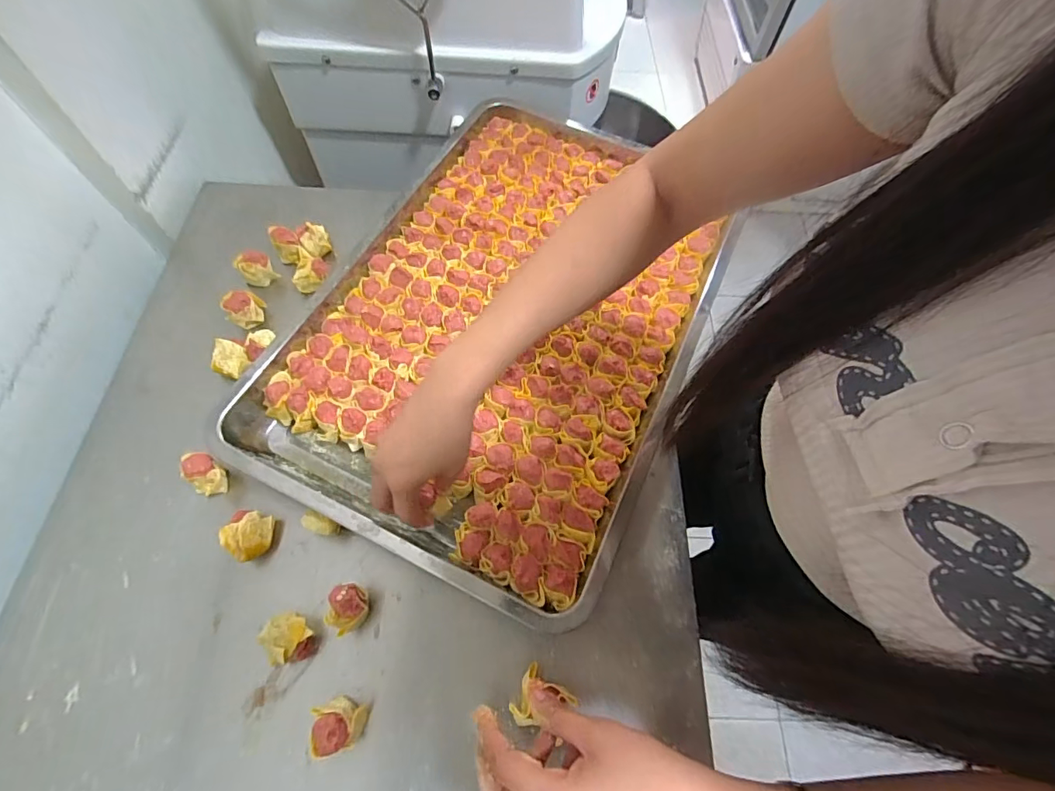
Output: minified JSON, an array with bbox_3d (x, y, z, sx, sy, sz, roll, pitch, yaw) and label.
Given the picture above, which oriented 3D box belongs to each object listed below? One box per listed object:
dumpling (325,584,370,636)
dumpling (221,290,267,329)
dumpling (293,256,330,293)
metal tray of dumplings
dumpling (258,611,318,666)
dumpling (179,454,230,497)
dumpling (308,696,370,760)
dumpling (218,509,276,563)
[{"bbox_3d":[-0.152,0.184,0.409,0.034,0.043,0.038,0,63,-3],"label":"dumpling"},{"bbox_3d":[-0.320,-0.094,0.542,0.039,0.042,0.032,-12,64,-8],"label":"dumpling"},{"bbox_3d":[-0.257,-0.145,0.574,0.036,0.032,0.047,21,64,8],"label":"dumpling"},{"bbox_3d":[-0.017,-0.101,0.544,0.392,0.054,0.577,23,64,9],"label":"metal tray of dumplings"},{"bbox_3d":[-0.197,0.203,0.396,0.035,0.035,0.036,1,63,-2],"label":"dumpling"},{"bbox_3d":[-0.309,0.076,0.456,0.041,0.037,0.029,28,65,11],"label":"dumpling"},{"bbox_3d":[-0.148,0.257,0.371,0.035,0.043,0.034,1,63,-2],"label":"dumpling"},{"bbox_3d":[-0.254,0.128,0.435,0.034,0.037,0.042,-1,63,-3],"label":"dumpling"}]

